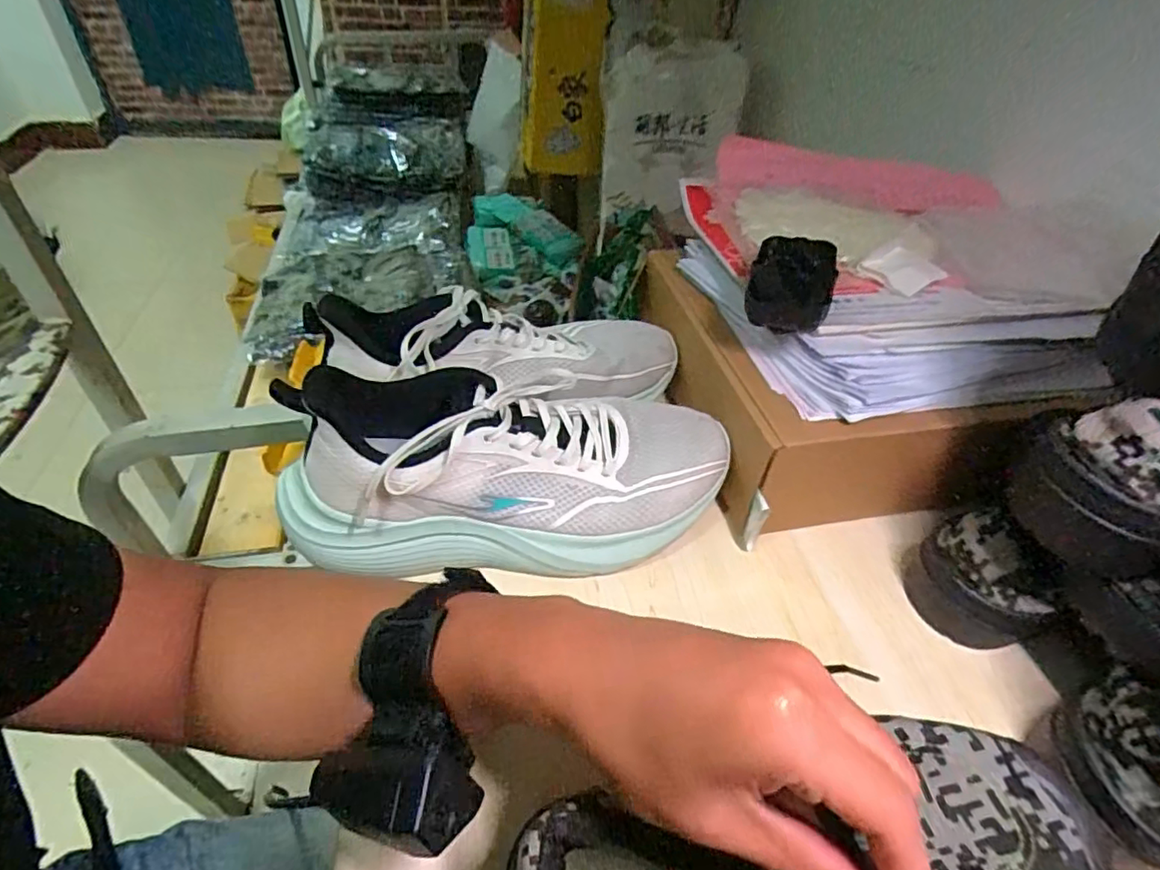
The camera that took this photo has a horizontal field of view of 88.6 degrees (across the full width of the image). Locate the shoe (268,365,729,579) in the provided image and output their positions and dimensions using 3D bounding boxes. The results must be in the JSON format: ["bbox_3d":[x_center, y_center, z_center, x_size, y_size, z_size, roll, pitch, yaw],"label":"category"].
[{"bbox_3d":[-0.039,0.016,0.361,0.273,0.102,0.095,-6,43,-11],"label":"shoe"}]

